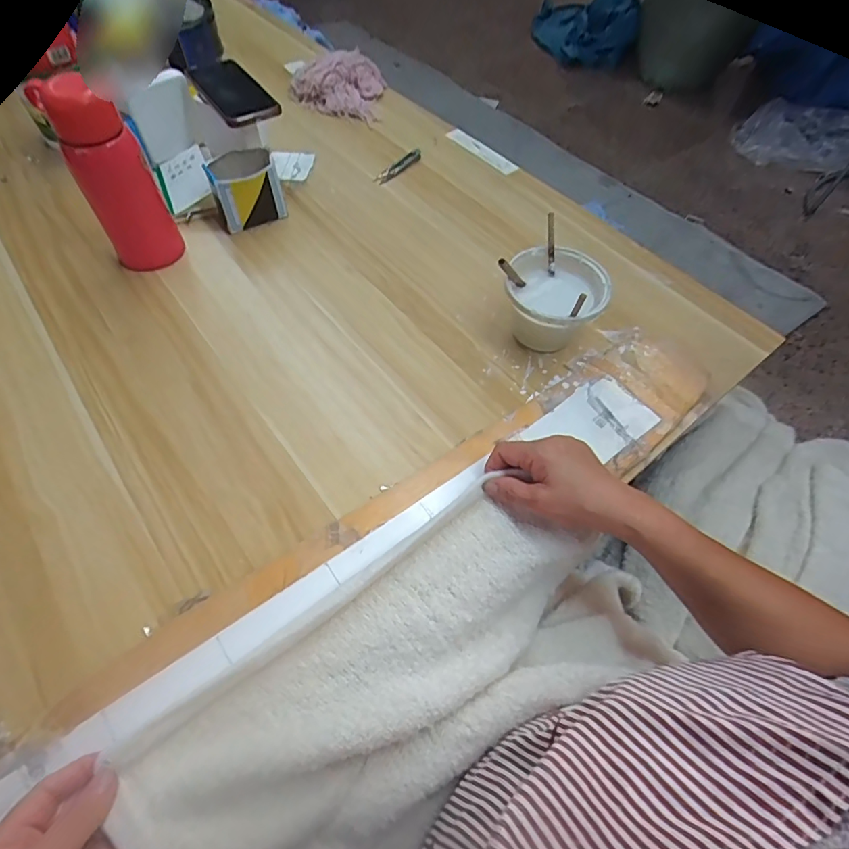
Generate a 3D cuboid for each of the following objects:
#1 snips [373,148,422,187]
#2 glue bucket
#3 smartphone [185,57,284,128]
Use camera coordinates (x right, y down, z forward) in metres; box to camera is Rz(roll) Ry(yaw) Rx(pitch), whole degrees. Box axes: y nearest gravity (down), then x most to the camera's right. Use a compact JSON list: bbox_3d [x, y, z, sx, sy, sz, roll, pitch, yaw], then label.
[{"bbox_3d":[-0.039,-0.410,0.777,0.024,0.015,0.102,37,62,18],"label":"snips"},{"bbox_3d":[0.144,-0.136,0.561,0.105,0.088,0.105,2,57,-3],"label":"glue bucket"},{"bbox_3d":[-0.266,-0.461,0.679,0.077,0.015,0.144,-31,70,-17],"label":"smartphone"}]

